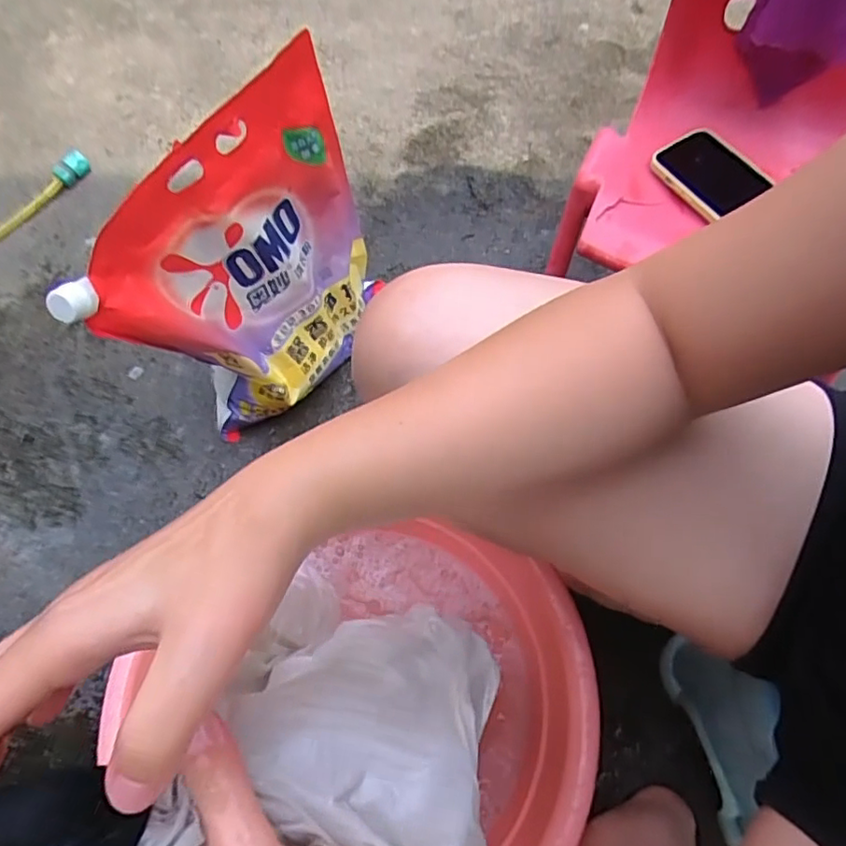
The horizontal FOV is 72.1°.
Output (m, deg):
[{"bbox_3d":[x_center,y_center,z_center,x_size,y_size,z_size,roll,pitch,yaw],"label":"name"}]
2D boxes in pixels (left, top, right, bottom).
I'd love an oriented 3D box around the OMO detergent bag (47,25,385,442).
[{"bbox_3d":[-0.190,-0.159,0.654,0.108,0.353,0.329,31,71,18],"label":"OMO detergent bag"}]

